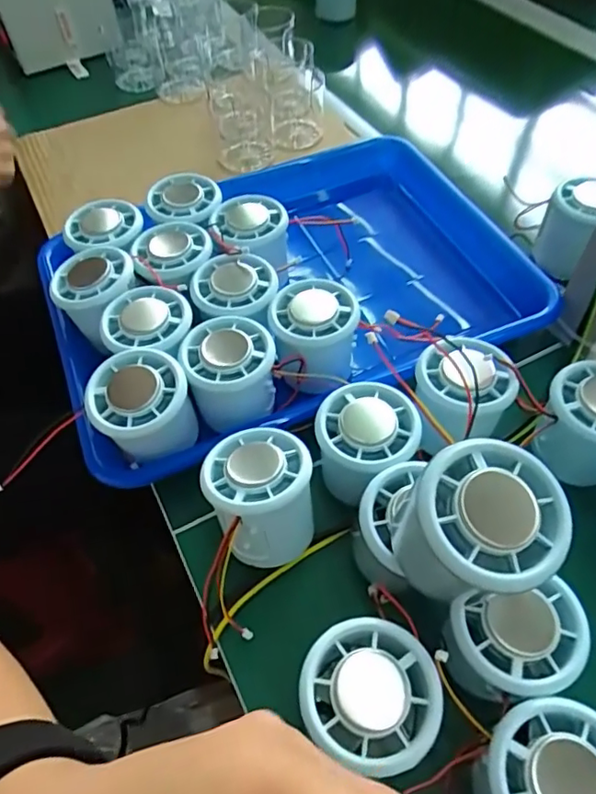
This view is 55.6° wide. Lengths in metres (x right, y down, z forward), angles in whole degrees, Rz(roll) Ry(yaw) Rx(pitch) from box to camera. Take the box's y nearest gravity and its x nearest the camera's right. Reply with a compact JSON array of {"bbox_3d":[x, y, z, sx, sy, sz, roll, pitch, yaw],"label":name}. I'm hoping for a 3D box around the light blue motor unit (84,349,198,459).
[{"bbox_3d":[-0.089,0.011,0.333,0.053,0.050,0.057,-1,54,1],"label":"light blue motor unit"}]

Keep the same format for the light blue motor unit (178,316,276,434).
[{"bbox_3d":[-0.042,-0.014,0.353,0.053,0.052,0.048,-14,55,-8],"label":"light blue motor unit"}]

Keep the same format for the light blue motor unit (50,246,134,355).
[{"bbox_3d":[-0.135,-0.067,0.386,0.054,0.049,0.058,5,54,6],"label":"light blue motor unit"}]

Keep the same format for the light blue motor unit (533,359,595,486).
[{"bbox_3d":[0.171,0.016,0.330,0.054,0.057,0.055,-1,54,1],"label":"light blue motor unit"}]

